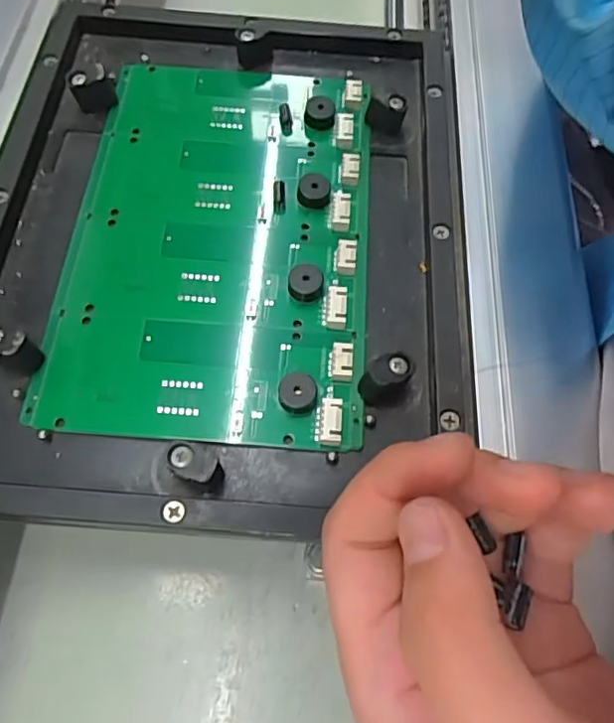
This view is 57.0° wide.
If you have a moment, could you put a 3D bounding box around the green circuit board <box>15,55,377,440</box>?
[{"bbox_3d":[-0.035,-0.057,0.233,0.116,0.007,0.182,4,67,0],"label":"green circuit board"}]

